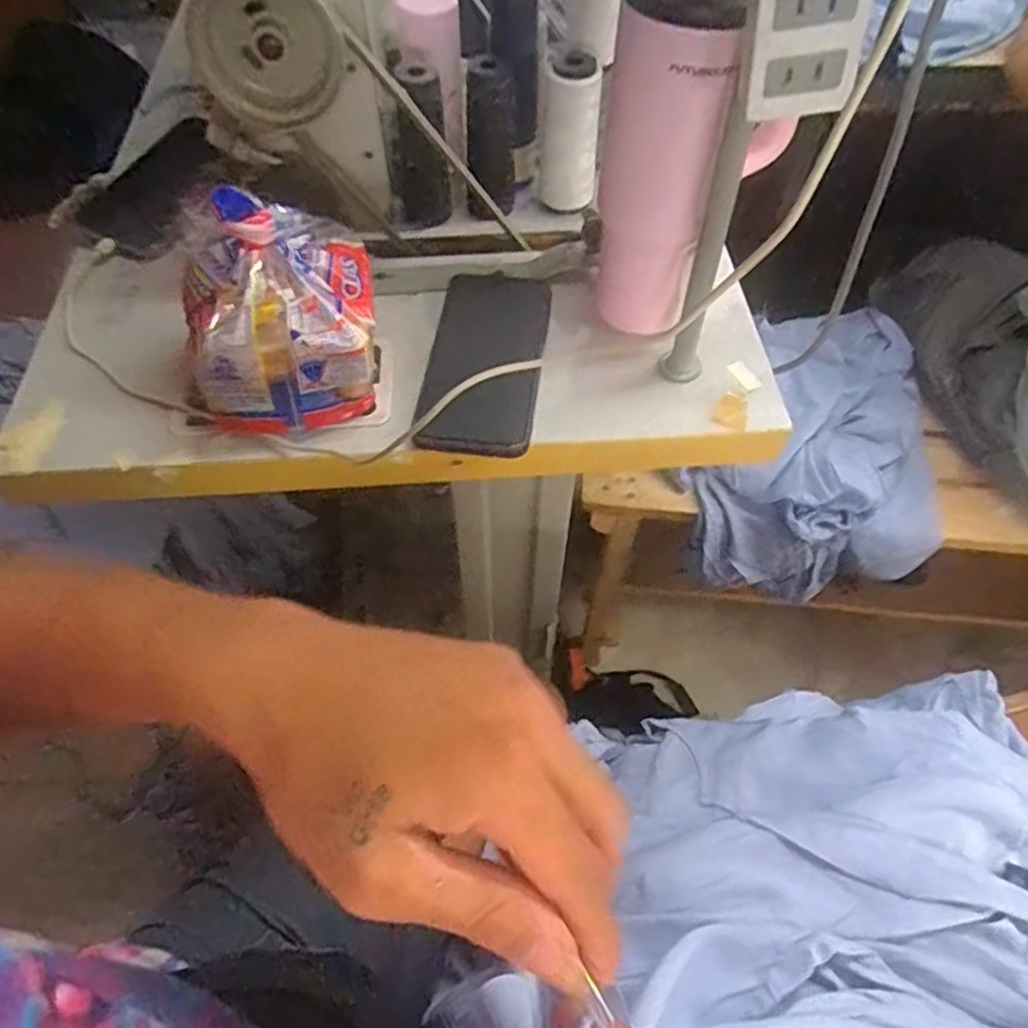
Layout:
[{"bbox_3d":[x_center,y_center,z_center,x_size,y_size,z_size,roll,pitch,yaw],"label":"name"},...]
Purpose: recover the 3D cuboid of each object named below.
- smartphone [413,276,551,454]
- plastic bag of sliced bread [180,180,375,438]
[{"bbox_3d":[-0.020,-0.115,0.511,0.080,0.015,0.176,6,57,3],"label":"smartphone"},{"bbox_3d":[-0.152,-0.133,0.455,0.123,0.114,0.108,-13,58,-9],"label":"plastic bag of sliced bread"}]

